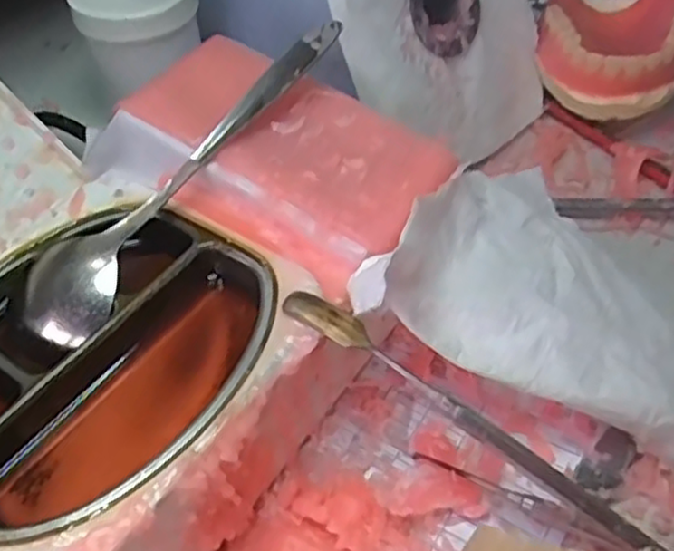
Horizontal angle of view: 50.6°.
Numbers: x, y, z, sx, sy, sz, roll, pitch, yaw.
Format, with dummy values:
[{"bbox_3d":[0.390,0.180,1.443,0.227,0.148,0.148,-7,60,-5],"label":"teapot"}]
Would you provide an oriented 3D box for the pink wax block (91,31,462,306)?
[{"bbox_3d":[-0.023,-0.044,0.247,0.112,0.021,0.068,26,55,23],"label":"pink wax block"}]

